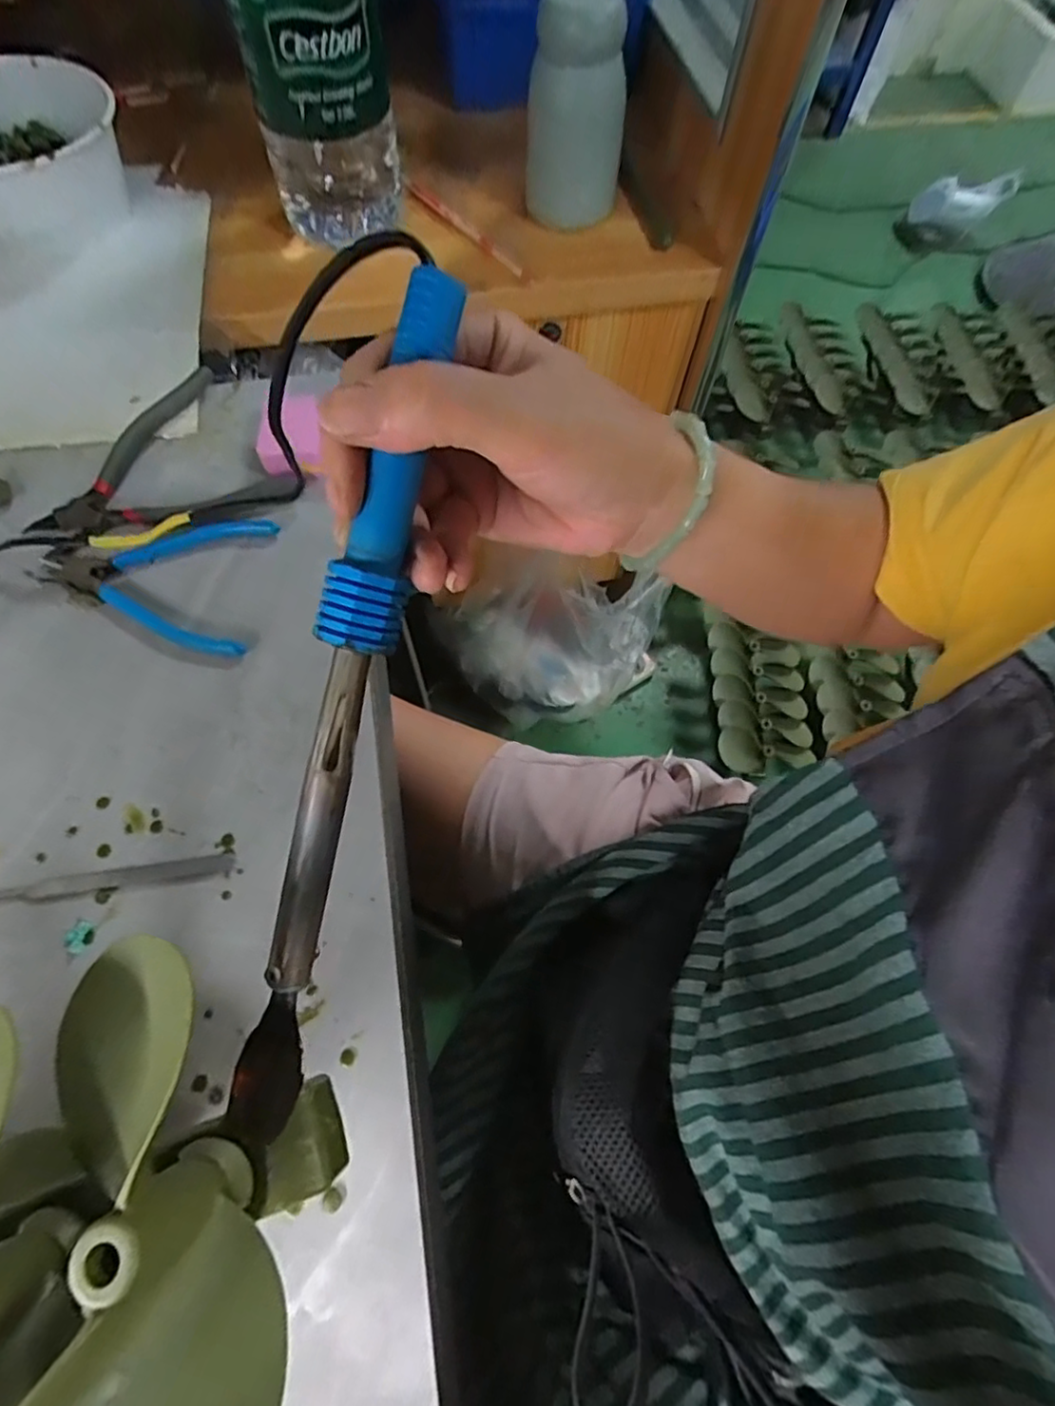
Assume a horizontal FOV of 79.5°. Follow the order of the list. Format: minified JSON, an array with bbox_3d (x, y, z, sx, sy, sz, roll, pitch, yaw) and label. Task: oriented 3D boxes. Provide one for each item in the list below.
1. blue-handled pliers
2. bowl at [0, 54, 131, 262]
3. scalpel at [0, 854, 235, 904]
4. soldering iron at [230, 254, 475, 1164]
[{"bbox_3d":[-0.244,-0.081,0.415,0.139,0.009,0.101,3,66,1],"label":"blue-handled pliers"},{"bbox_3d":[-0.410,-0.453,0.528,0.182,0.067,0.158,40,72,16],"label":"bowl"},{"bbox_3d":[-0.228,0.096,0.340,0.134,0.004,0.012,-7,66,-4],"label":"scalpel"},{"bbox_3d":[-0.060,0.013,0.204,0.021,0.020,0.278,16,100,7],"label":"soldering iron"}]

